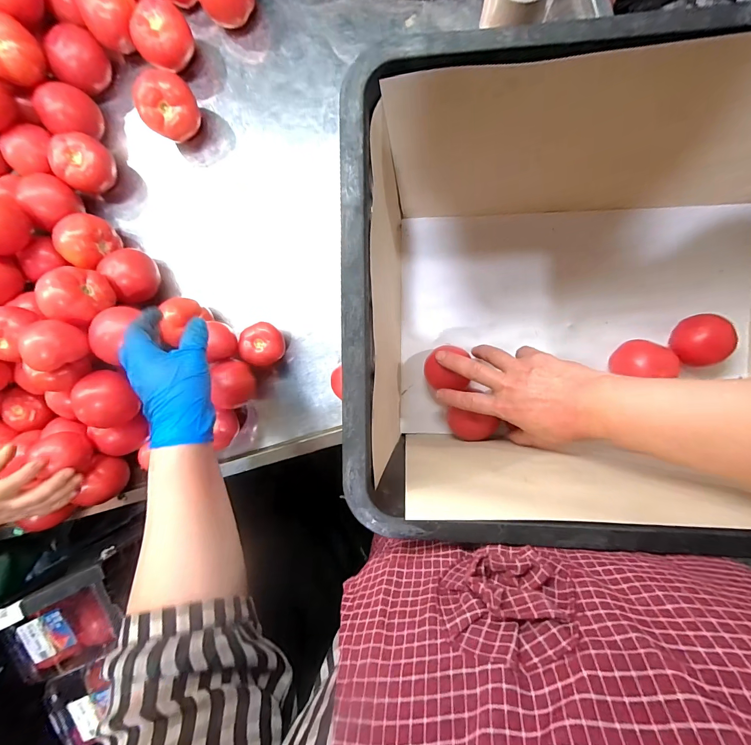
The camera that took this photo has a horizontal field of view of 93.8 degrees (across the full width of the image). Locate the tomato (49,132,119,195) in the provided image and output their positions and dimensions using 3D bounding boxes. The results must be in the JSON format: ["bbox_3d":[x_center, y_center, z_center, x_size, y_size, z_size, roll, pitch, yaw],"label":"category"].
[{"bbox_3d":[-0.416,-0.298,0.502,0.072,0.056,0.057,-44,87,5],"label":"tomato"}]

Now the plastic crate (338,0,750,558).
[{"bbox_3d":[0.229,-0.061,0.335,0.483,0.264,0.327,-2,91,6],"label":"plastic crate"}]

